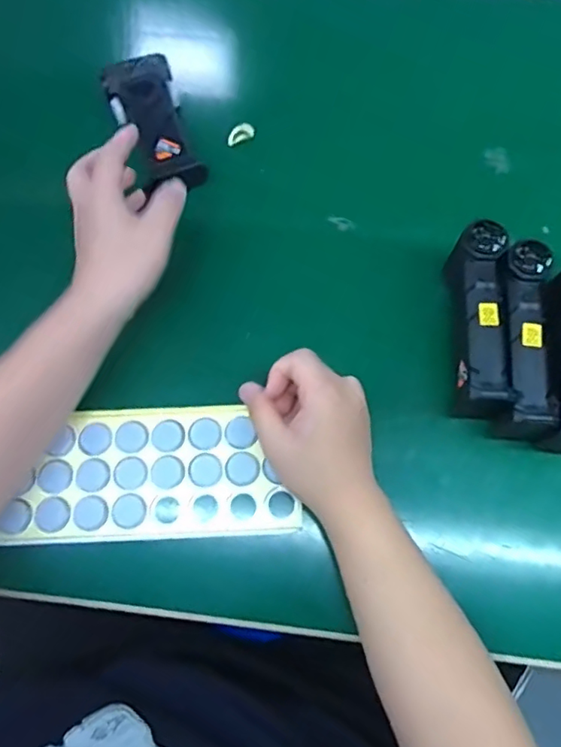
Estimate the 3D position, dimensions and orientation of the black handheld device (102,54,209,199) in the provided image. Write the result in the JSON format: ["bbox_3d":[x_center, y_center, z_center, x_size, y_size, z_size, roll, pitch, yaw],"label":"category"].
[{"bbox_3d":[-0.128,-0.256,0.561,0.067,0.044,0.145,-22,79,-5],"label":"black handheld device"}]

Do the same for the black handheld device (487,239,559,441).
[{"bbox_3d":[0.200,-0.026,0.454,0.043,0.059,0.156,2,72,2],"label":"black handheld device"}]

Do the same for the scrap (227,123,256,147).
[{"bbox_3d":[-0.044,-0.258,0.587,0.030,0.011,0.015,-21,73,-5],"label":"scrap"}]

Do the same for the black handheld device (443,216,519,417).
[{"bbox_3d":[0.166,-0.044,0.457,0.036,0.059,0.150,1,72,2],"label":"black handheld device"}]

